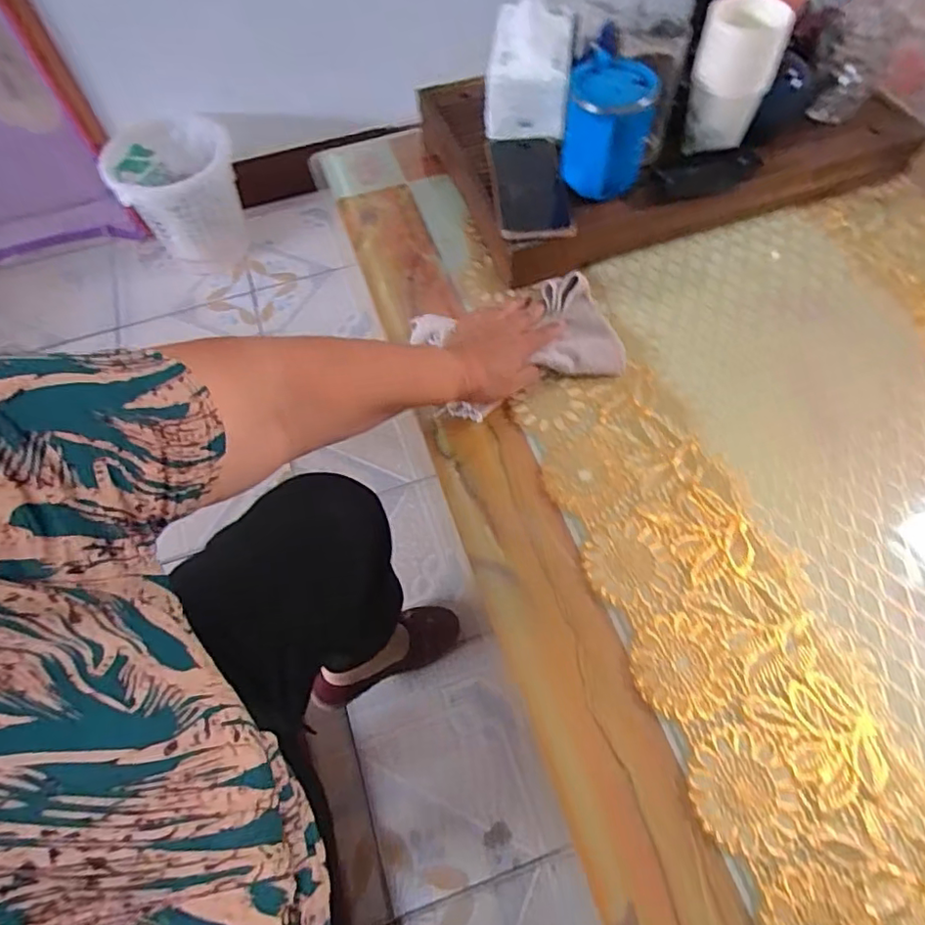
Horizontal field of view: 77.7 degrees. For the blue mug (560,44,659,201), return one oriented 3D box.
[{"bbox_3d":[0.149,-0.345,0.596,0.087,0.092,0.101,6,61,6],"label":"blue mug"}]

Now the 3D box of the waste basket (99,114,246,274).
[{"bbox_3d":[-0.600,-0.578,1.255,0.245,0.237,0.284,-16,61,-6],"label":"waste basket"}]

